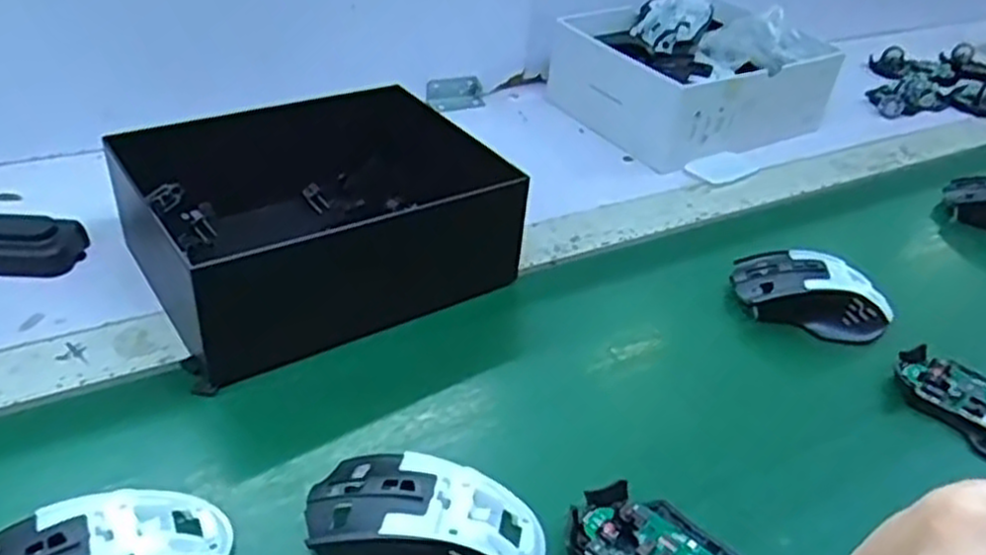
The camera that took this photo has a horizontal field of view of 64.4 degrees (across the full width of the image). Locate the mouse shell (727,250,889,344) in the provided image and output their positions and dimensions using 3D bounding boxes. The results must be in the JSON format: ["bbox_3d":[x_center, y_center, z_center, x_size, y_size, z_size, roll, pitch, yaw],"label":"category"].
[{"bbox_3d":[0.234,0.009,0.570,0.110,0.036,0.060,15,37,11],"label":"mouse shell"}]

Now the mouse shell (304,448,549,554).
[{"bbox_3d":[-0.033,0.119,0.377,0.114,0.032,0.064,10,36,6],"label":"mouse shell"}]

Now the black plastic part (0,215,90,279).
[{"bbox_3d":[-0.341,-0.023,0.536,0.104,0.026,0.047,0,36,-8],"label":"black plastic part"}]

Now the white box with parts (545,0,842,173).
[{"bbox_3d":[0.221,-0.220,0.840,0.268,0.094,0.201,-17,41,-29],"label":"white box with parts"}]

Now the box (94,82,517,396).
[{"bbox_3d":[-0.125,-0.052,0.560,0.221,0.083,0.209,-20,43,-31],"label":"box"}]

